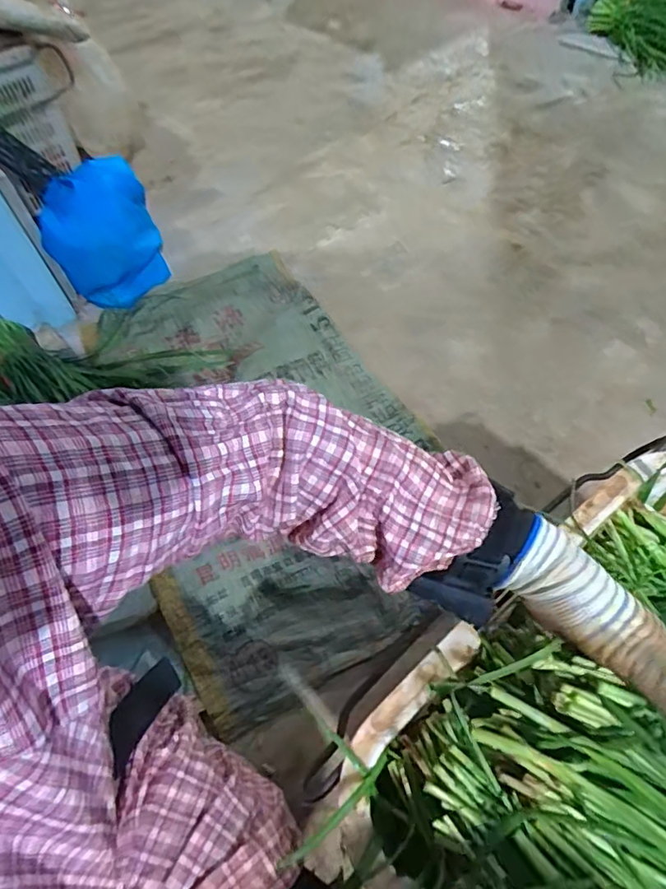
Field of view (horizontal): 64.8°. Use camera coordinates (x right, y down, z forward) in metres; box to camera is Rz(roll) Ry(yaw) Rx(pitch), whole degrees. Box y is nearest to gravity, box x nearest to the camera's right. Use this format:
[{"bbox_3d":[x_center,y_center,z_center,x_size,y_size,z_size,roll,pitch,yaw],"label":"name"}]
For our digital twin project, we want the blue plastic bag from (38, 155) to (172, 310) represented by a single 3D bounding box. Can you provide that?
[{"bbox_3d":[-0.520,-0.479,1.183,0.230,0.191,0.299,-23,62,-10],"label":"blue plastic bag"}]

